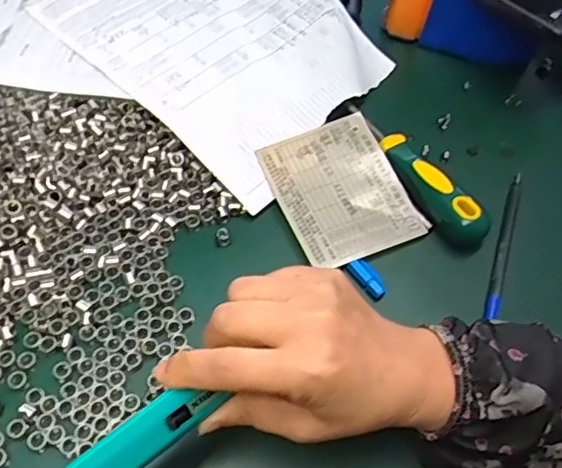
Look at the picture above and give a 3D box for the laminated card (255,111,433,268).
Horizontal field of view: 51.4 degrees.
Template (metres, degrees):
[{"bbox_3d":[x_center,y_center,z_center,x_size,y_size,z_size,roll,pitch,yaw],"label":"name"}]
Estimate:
[{"bbox_3d":[0.042,-0.033,0.420,0.088,0.008,0.106,-21,69,-13],"label":"laminated card"}]

